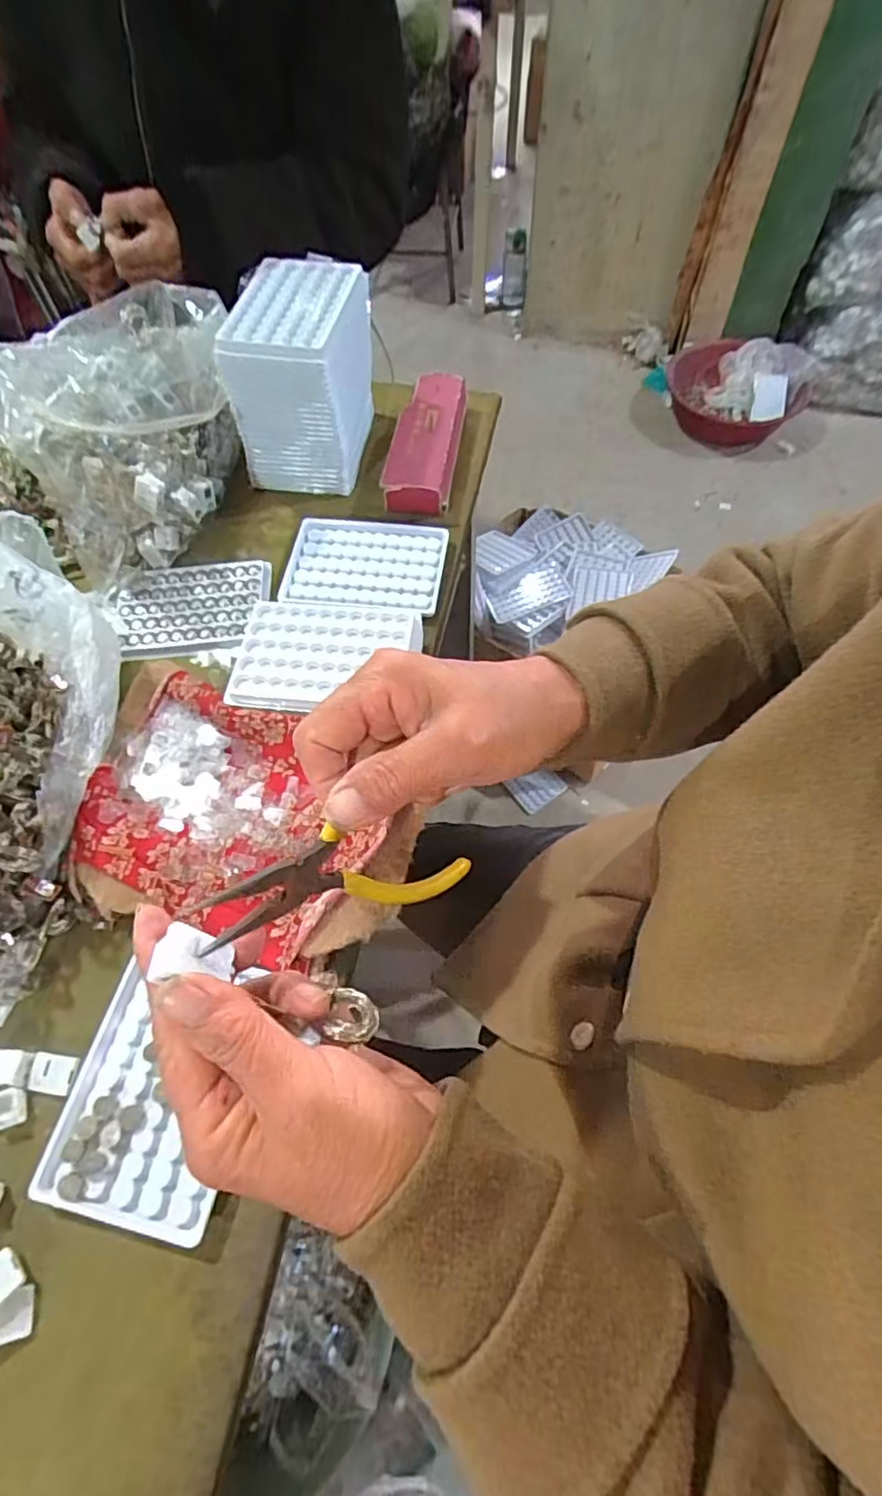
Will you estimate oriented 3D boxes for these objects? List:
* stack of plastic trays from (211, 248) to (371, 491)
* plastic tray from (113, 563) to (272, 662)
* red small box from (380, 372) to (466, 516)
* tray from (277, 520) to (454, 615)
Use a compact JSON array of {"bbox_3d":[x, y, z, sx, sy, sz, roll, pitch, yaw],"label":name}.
[{"bbox_3d":[-0.119,-0.323,0.544,0.095,0.133,0.133,7,62,5],"label":"stack of plastic trays"},{"bbox_3d":[-0.205,-0.117,0.505,0.123,0.007,0.089,-5,62,-2],"label":"plastic tray"},{"bbox_3d":[-0.012,-0.285,0.573,0.060,0.035,0.158,6,62,4],"label":"red small box"},{"bbox_3d":[-0.064,-0.153,0.518,0.130,0.011,0.092,6,62,4],"label":"tray"}]

